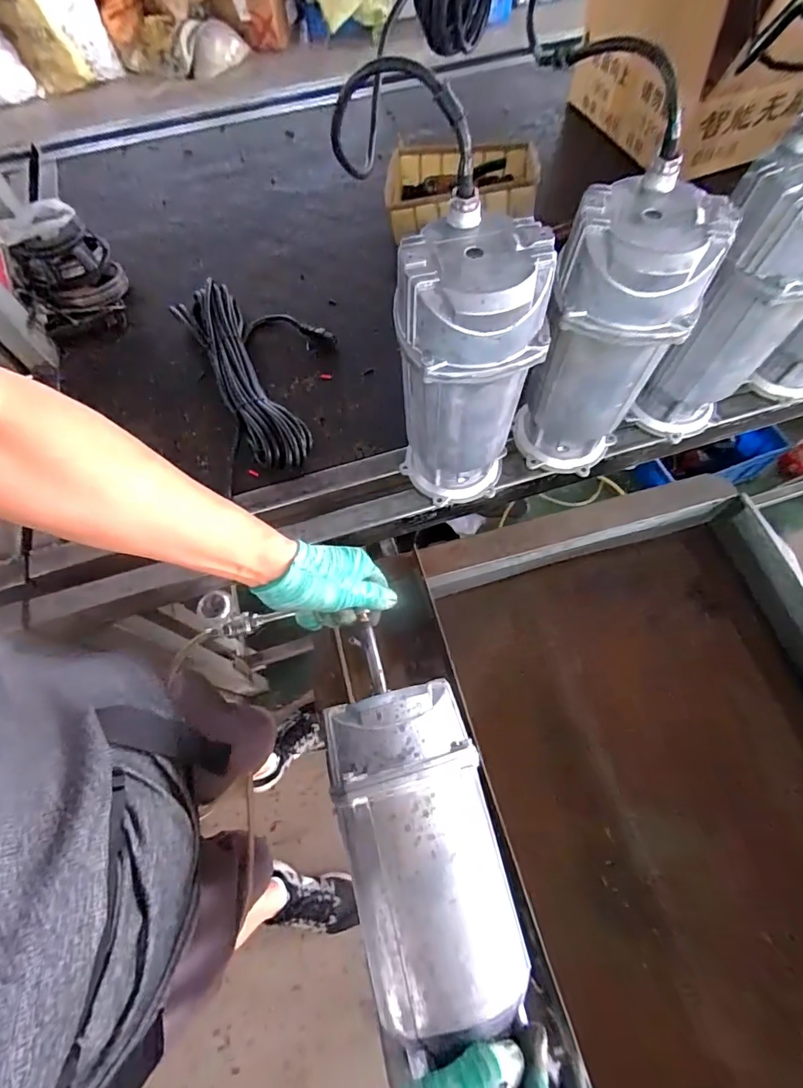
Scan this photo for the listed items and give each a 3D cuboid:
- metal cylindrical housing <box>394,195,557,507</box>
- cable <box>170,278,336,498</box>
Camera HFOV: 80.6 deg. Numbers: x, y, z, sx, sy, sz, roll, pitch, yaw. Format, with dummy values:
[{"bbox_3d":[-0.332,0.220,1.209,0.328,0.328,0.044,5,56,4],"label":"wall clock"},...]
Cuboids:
[{"bbox_3d":[0.063,-0.160,0.502,0.122,0.306,0.113,-1,66,2],"label":"metal cylindrical housing"},{"bbox_3d":[-0.193,-0.253,0.683,0.209,0.055,0.349,-20,67,-7],"label":"cable"}]

